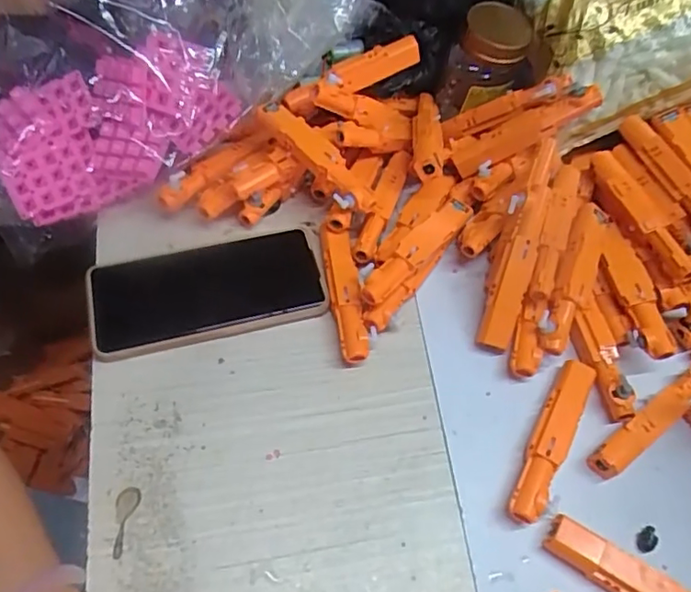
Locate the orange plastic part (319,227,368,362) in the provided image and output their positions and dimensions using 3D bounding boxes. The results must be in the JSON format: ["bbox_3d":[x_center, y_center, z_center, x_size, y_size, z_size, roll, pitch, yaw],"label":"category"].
[{"bbox_3d":[-0.001,-0.003,0.417,0.022,0.023,0.115,-6,60,-9],"label":"orange plastic part"}]

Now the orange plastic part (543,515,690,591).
[{"bbox_3d":[0.173,0.170,0.327,0.115,0.023,0.024,31,62,16],"label":"orange plastic part"}]

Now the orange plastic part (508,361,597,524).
[{"bbox_3d":[0.136,0.093,0.371,0.022,0.020,0.119,29,61,12],"label":"orange plastic part"}]

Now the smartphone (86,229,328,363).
[{"bbox_3d":[-0.101,-0.005,0.409,0.168,0.016,0.079,-13,61,-13],"label":"smartphone"}]

